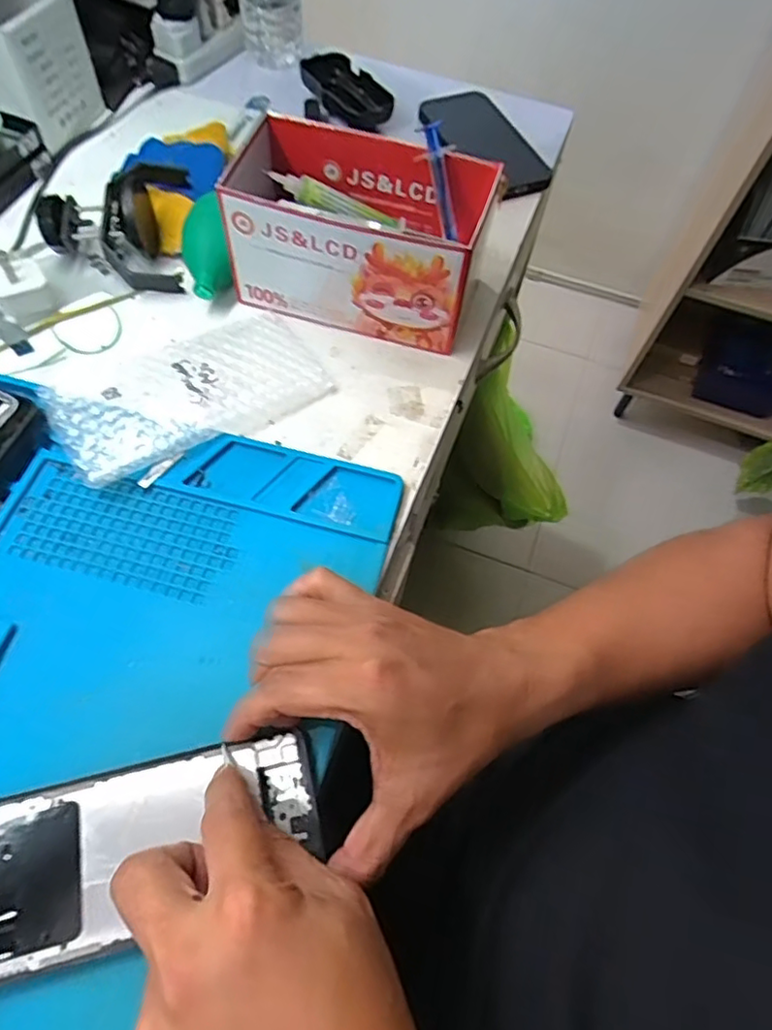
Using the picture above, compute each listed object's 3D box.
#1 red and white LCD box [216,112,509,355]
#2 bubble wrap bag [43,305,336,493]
[{"bbox_3d":[-0.018,-0.200,0.428,0.165,0.088,0.102,14,61,4],"label":"red and white LCD box"},{"bbox_3d":[-0.135,-0.089,0.406,0.172,0.018,0.100,-27,67,-18],"label":"bubble wrap bag"}]

